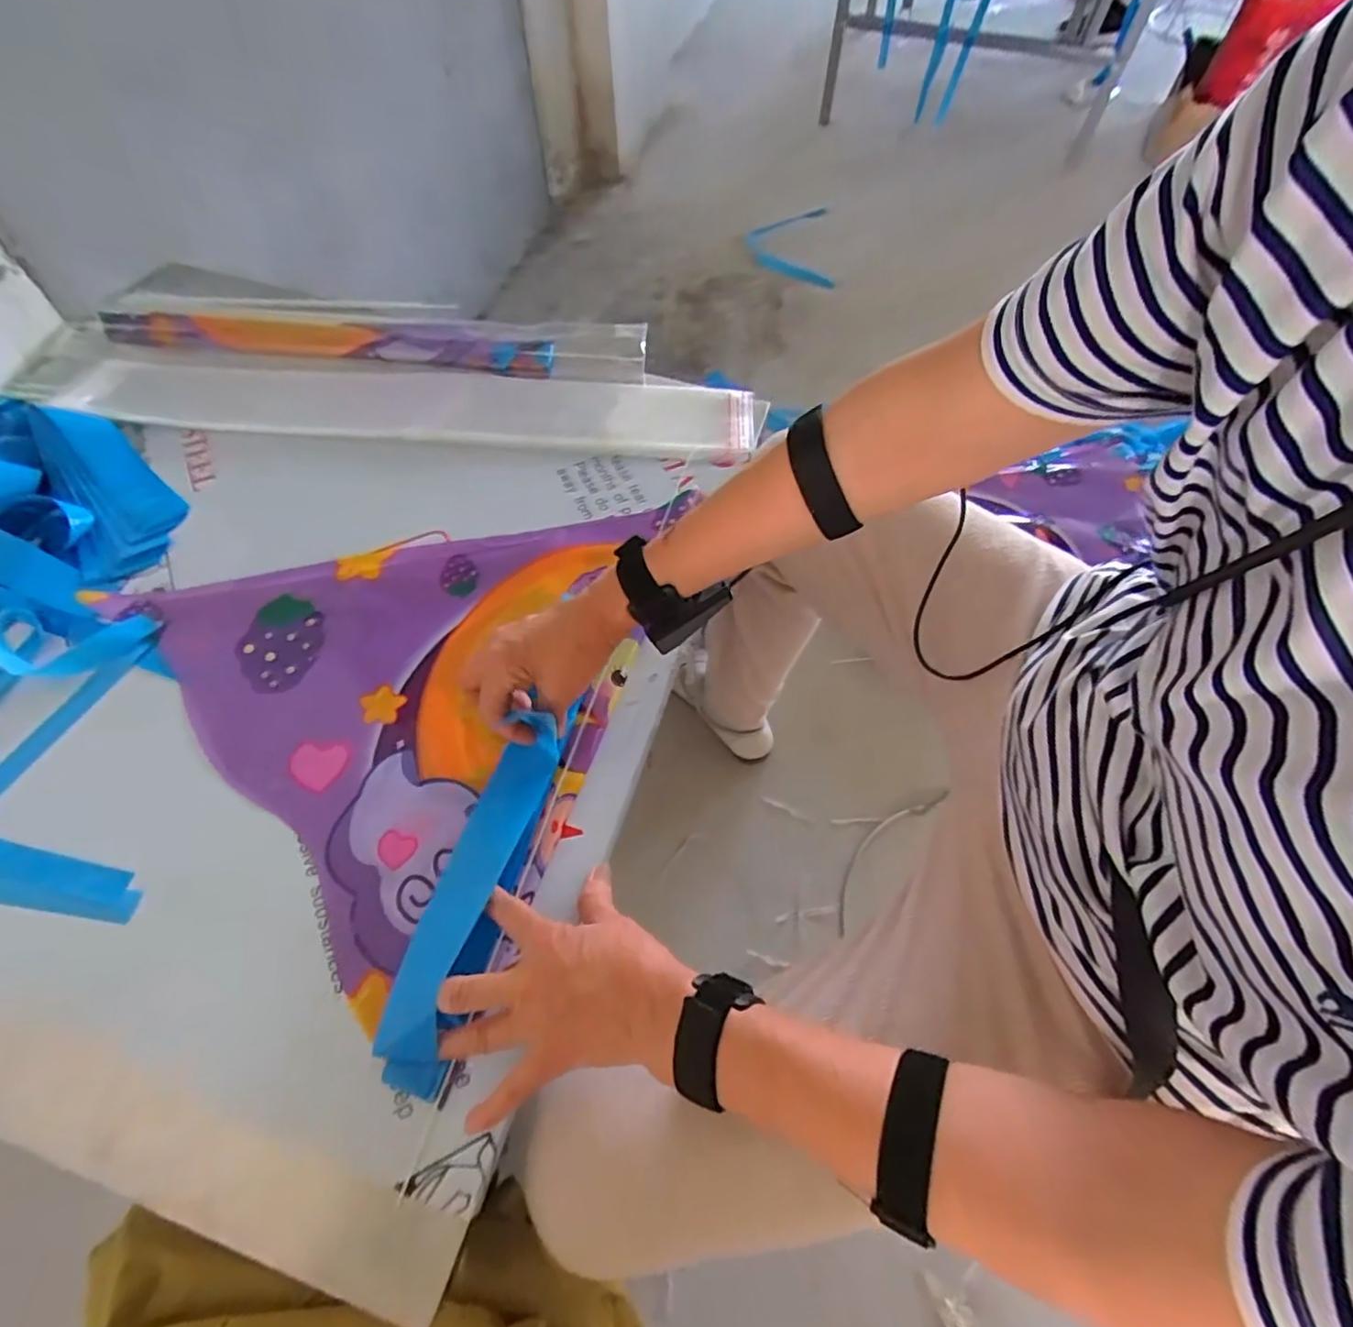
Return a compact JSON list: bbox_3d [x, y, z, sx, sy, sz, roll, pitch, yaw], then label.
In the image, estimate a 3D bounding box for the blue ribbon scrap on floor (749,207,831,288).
[{"bbox_3d":[0.269,-1.018,1.548,0.209,0.023,0.264,4,66,-7],"label":"blue ribbon scrap on floor"}]

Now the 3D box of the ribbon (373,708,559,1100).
[{"bbox_3d":[-0.141,0.156,0.451,0.054,0.025,0.248,17,68,7],"label":"ribbon"}]

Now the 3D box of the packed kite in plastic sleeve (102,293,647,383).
[{"bbox_3d":[-0.343,-0.386,0.733,0.620,0.015,0.112,5,63,1],"label":"packed kite in plastic sleeve"}]

